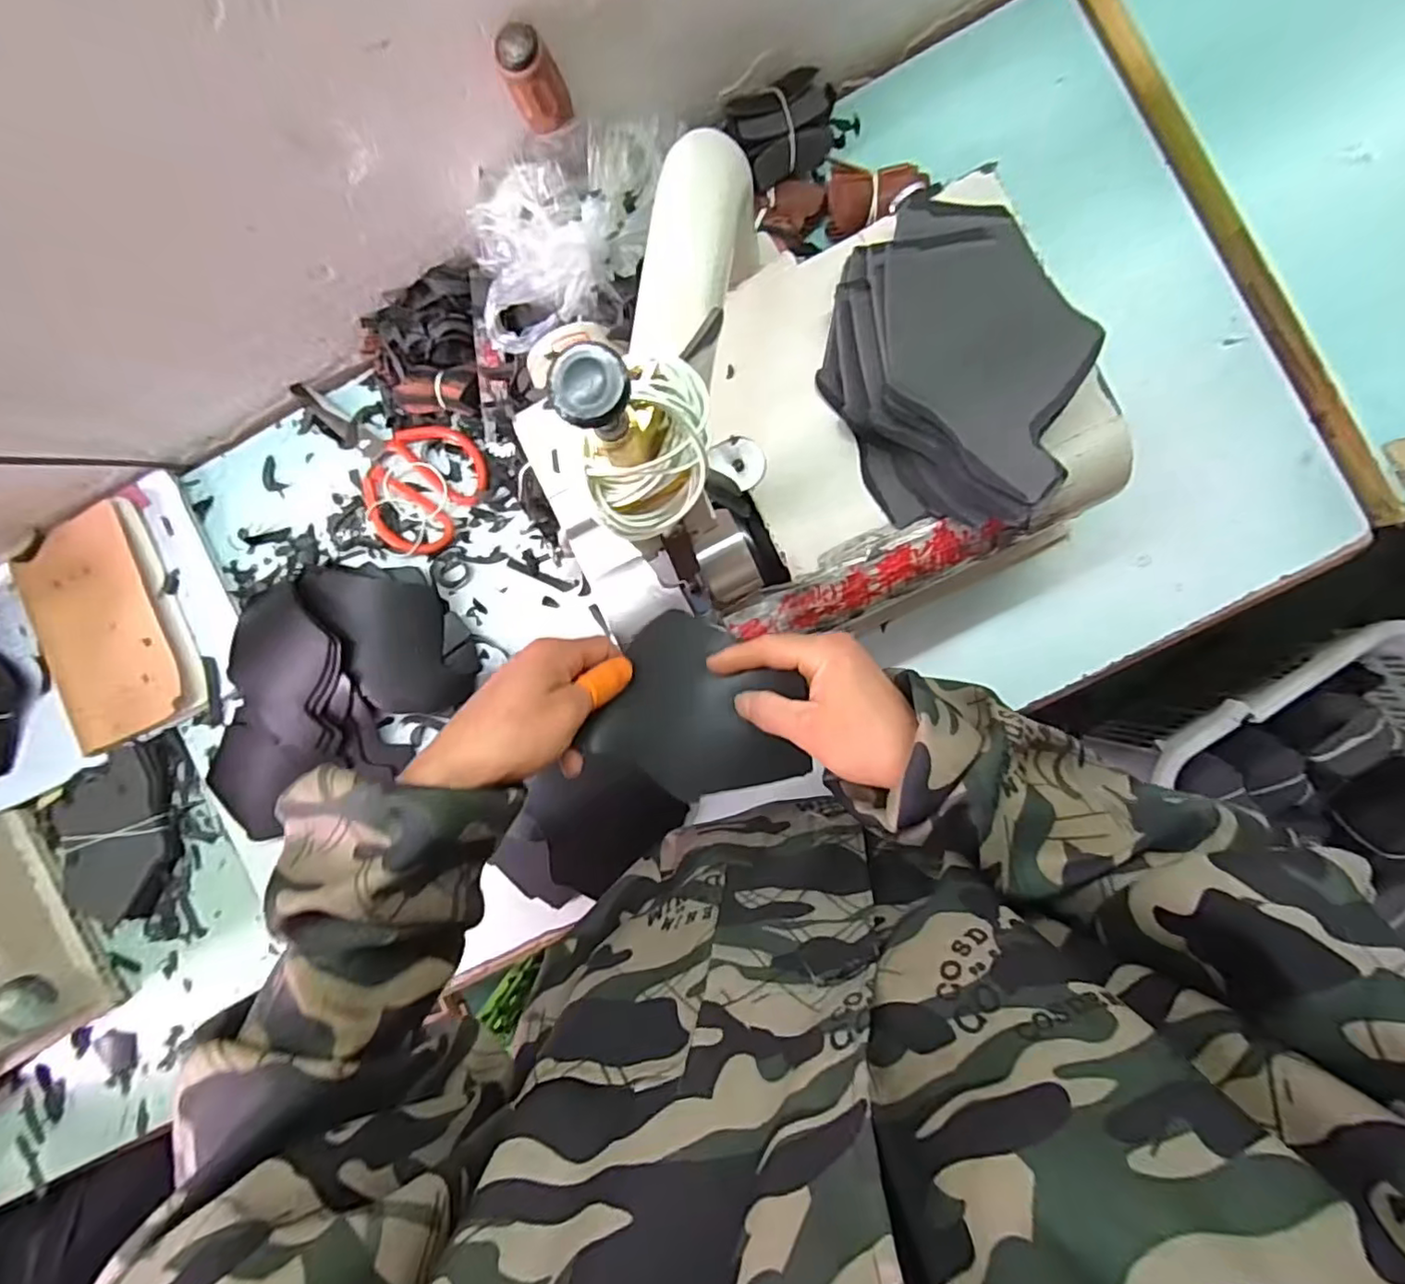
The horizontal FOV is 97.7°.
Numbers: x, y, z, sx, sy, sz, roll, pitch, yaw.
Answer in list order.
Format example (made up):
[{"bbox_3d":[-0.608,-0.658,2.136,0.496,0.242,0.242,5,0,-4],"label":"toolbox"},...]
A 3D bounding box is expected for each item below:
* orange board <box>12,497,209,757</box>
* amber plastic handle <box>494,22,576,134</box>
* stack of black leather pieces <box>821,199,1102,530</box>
[{"bbox_3d":[-0.547,-0.010,0.568,0.136,0.025,0.202,-23,88,4],"label":"orange board"},{"bbox_3d":[-0.103,-0.348,0.382,0.030,0.059,0.029,1,90,5],"label":"amber plastic handle"},{"bbox_3d":[0.152,-0.167,0.362,0.154,0.038,0.187,13,92,5],"label":"stack of black leather pieces"}]

